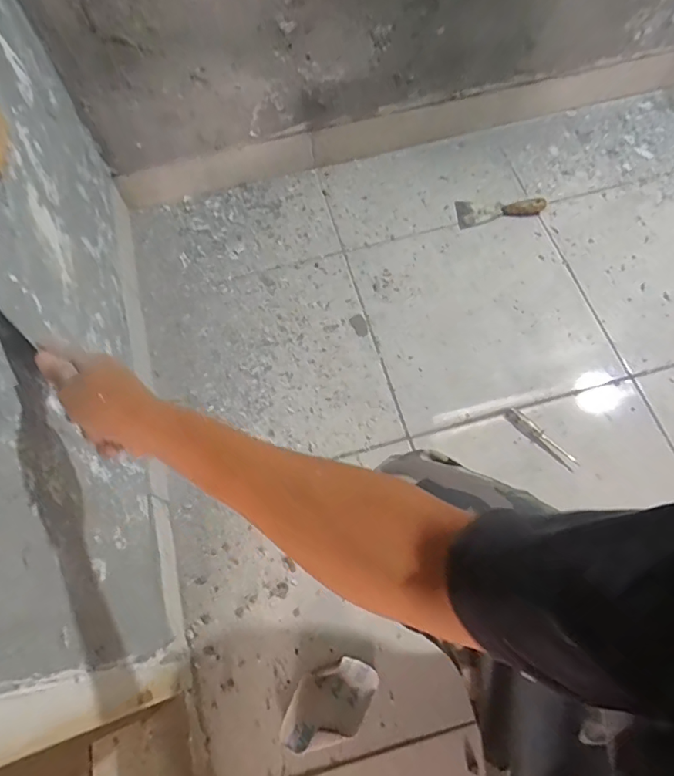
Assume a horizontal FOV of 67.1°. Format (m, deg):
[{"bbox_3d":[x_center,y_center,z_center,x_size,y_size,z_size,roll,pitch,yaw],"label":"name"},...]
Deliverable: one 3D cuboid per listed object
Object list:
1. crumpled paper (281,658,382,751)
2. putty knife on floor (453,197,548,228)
[{"bbox_3d":[-0.009,0.431,0.695,0.139,0.010,0.086,-21,68,-7],"label":"crumpled paper"},{"bbox_3d":[0.333,-0.367,1.033,0.174,0.026,0.064,-5,67,0],"label":"putty knife on floor"}]

